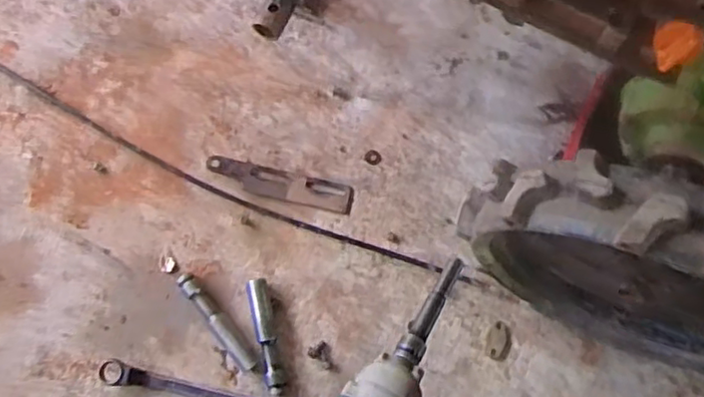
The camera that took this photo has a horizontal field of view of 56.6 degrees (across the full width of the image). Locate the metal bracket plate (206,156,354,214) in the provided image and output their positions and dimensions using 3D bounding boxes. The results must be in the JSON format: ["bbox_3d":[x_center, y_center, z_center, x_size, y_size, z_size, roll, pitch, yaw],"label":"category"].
[{"bbox_3d":[-0.084,-0.016,0.771,0.172,0.004,0.036,13,81,-4],"label":"metal bracket plate"}]

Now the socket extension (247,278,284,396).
[{"bbox_3d":[-0.098,0.155,0.740,0.022,0.027,0.127,-10,84,-8],"label":"socket extension"}]

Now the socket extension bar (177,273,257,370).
[{"bbox_3d":[-0.153,0.140,0.739,0.021,0.018,0.128,-39,88,-10],"label":"socket extension bar"}]

